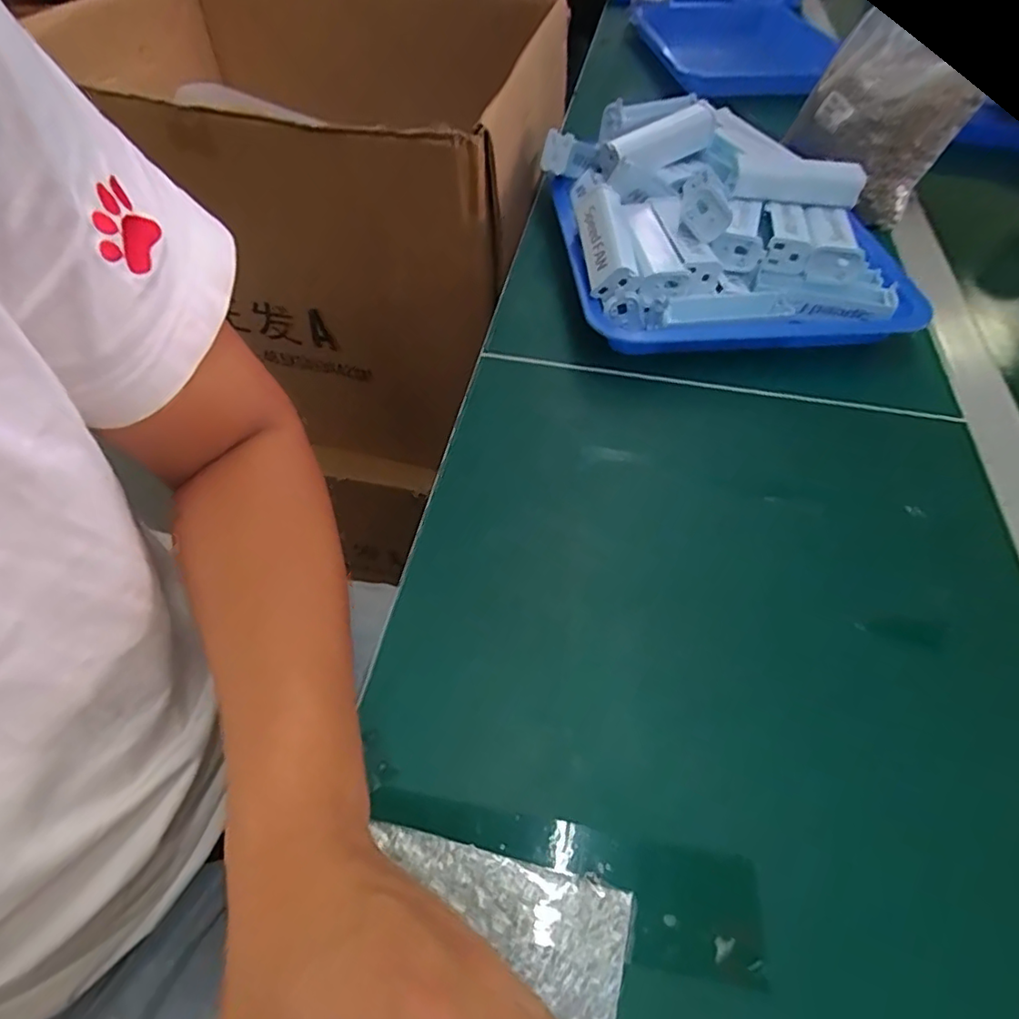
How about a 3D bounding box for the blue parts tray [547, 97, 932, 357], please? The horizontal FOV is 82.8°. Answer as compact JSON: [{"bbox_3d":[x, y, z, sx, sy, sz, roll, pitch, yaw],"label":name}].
[{"bbox_3d":[0.173,-0.258,0.505,0.262,0.079,0.317,-4,52,-5],"label":"blue parts tray"}]

